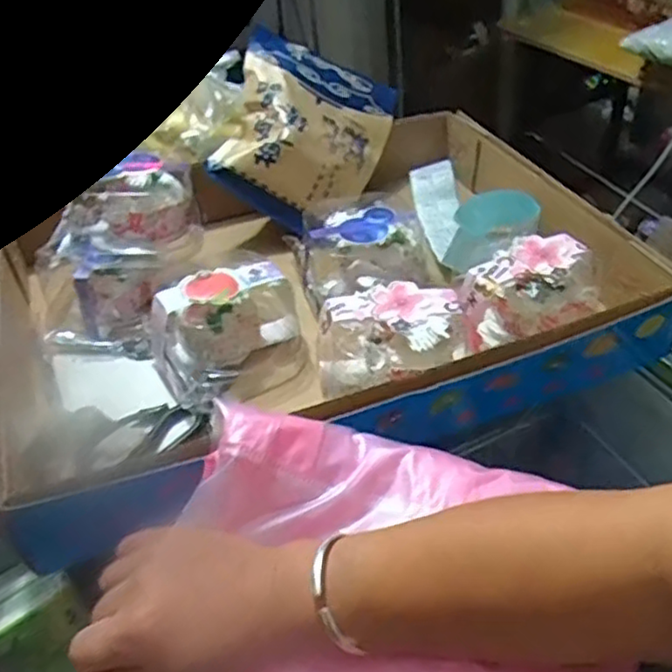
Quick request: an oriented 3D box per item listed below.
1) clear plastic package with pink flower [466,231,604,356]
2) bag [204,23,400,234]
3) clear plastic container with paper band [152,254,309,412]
[{"bbox_3d":[0.173,-0.041,0.617,0.131,0.068,0.075,-10,42,-4],"label":"clear plastic package with pink flower"},{"bbox_3d":[-0.029,-0.229,0.764,0.182,0.047,0.217,20,67,-16],"label":"bag"},{"bbox_3d":[-0.091,-0.004,0.595,0.134,0.082,0.085,-29,47,-23],"label":"clear plastic container with paper band"}]

